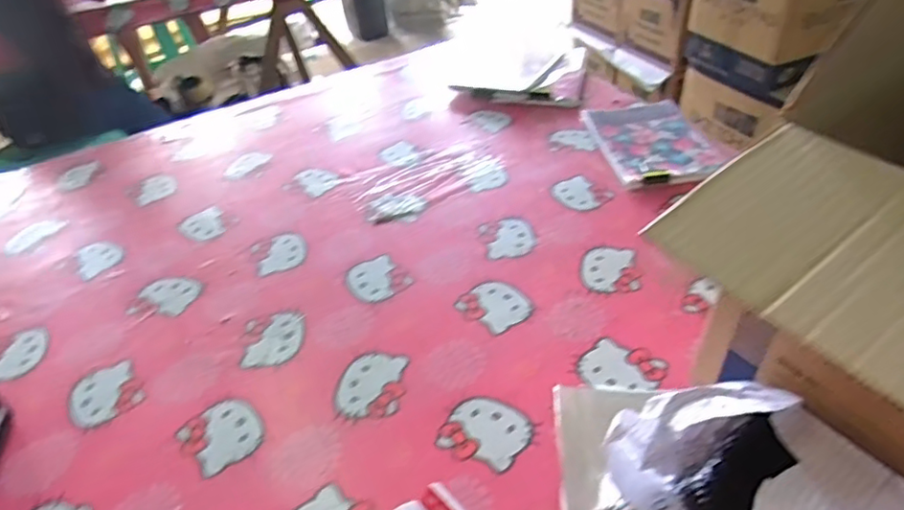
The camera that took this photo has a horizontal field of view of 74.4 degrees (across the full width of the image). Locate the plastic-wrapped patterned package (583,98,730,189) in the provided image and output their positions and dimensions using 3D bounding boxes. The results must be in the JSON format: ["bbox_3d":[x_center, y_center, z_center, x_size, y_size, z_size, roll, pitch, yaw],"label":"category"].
[{"bbox_3d":[0.311,-0.184,0.935,0.163,0.017,0.244,-7,41,-2],"label":"plastic-wrapped patterned package"}]

